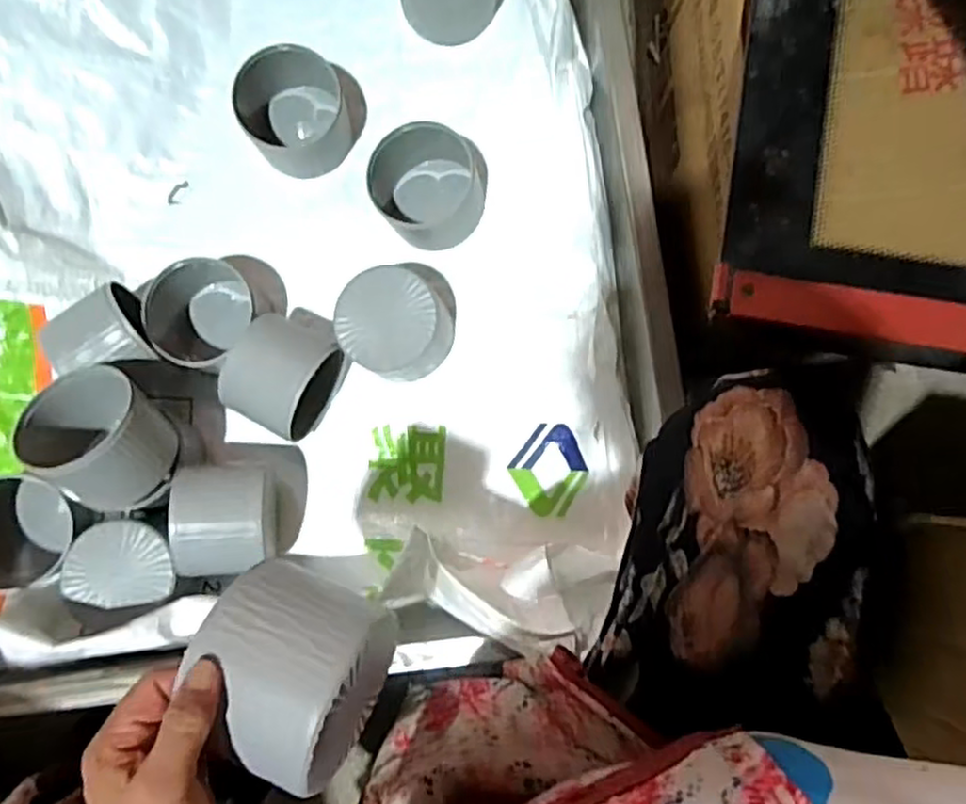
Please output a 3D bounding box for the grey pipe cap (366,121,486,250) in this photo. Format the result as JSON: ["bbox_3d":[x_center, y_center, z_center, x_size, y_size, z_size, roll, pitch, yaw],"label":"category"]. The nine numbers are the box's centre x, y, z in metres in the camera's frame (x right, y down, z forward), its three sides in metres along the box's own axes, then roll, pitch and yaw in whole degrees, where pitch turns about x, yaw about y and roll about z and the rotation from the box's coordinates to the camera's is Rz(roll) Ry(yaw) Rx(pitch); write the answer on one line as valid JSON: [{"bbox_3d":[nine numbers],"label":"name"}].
[{"bbox_3d":[-0.054,-0.218,0.732,0.106,0.089,0.100,0,85,4],"label":"grey pipe cap"}]

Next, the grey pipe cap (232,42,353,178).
[{"bbox_3d":[-0.198,-0.303,0.740,0.099,0.084,0.101,0,85,4],"label":"grey pipe cap"}]

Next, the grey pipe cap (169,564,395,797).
[{"bbox_3d":[-0.103,0.142,0.394,0.091,0.078,0.097,23,87,6],"label":"grey pipe cap"}]

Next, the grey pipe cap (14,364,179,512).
[{"bbox_3d":[-0.346,0.033,0.638,0.102,0.089,0.106,31,69,28],"label":"grey pipe cap"}]

